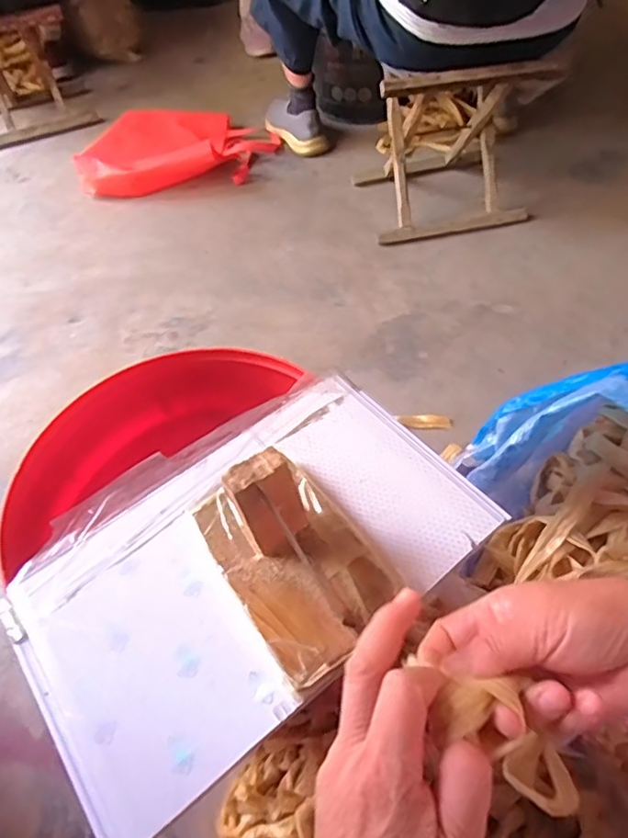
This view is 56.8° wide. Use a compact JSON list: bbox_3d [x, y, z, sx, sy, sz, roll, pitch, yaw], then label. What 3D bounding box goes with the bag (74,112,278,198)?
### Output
[{"bbox_3d":[-0.323,-0.643,1.389,0.400,0.089,0.359,13,55,15],"label":"bag"}]

